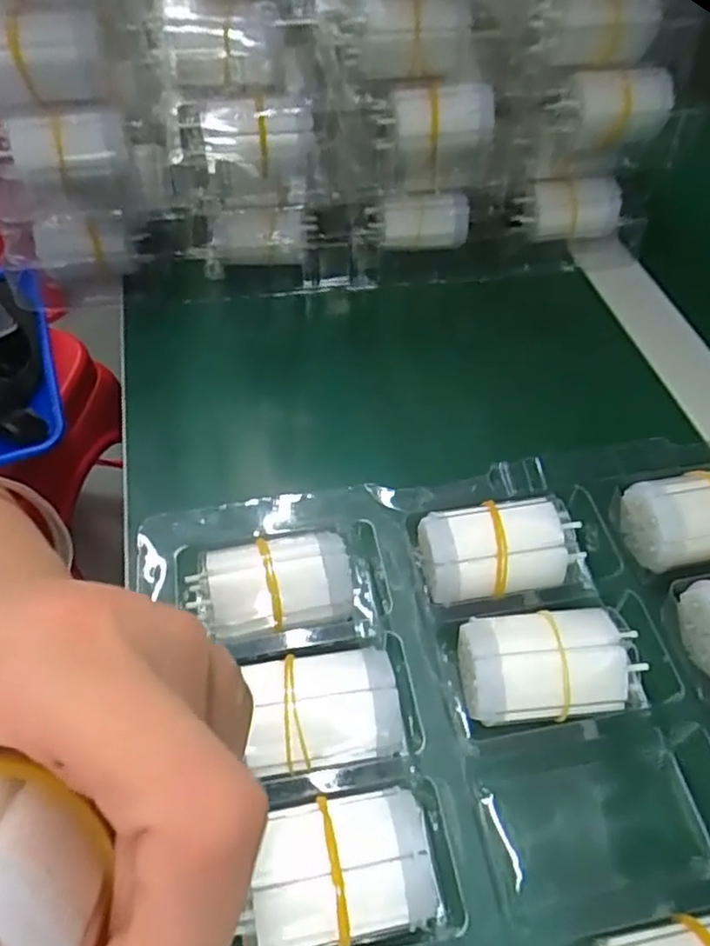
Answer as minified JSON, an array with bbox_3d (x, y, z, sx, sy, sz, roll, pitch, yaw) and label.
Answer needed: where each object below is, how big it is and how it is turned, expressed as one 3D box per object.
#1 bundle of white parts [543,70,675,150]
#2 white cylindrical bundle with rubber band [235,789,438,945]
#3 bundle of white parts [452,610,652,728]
[{"bbox_3d":[0.149,-0.211,0.375,0.064,0.036,0.031,-6,54,-5],"label":"bundle of white parts"},{"bbox_3d":[-0.005,0.129,0.210,0.055,0.038,0.040,-4,54,-3],"label":"white cylindrical bundle with rubber band"},{"bbox_3d":[0.072,0.077,0.250,0.062,0.037,0.037,-2,53,-2],"label":"bundle of white parts"}]

